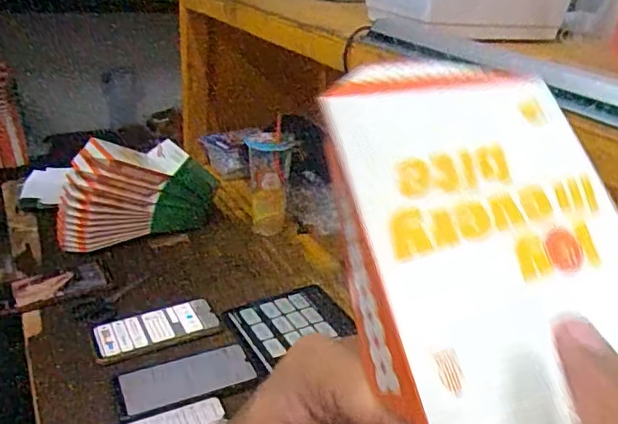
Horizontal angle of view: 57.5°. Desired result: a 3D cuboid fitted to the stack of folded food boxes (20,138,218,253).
[{"bbox_3d":[-0.312,-0.028,0.996,0.276,0.181,0.082,-15,32,-34],"label":"stack of folded food boxes"}]

